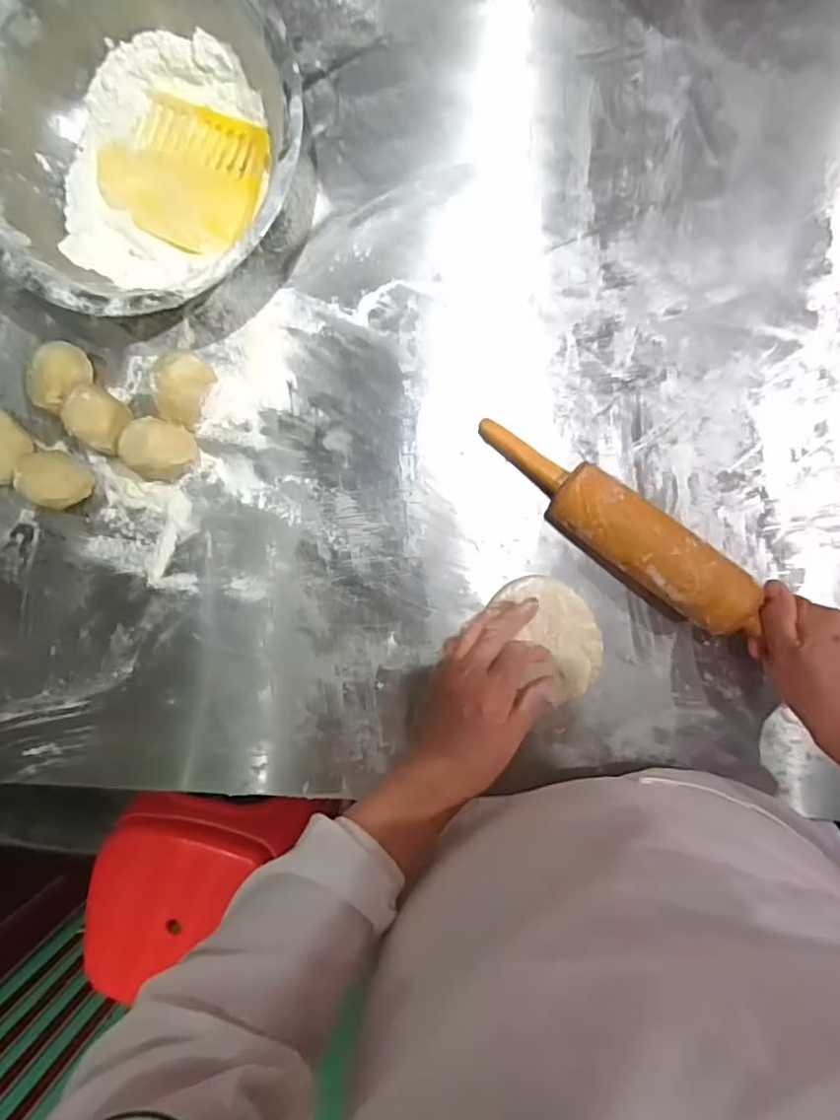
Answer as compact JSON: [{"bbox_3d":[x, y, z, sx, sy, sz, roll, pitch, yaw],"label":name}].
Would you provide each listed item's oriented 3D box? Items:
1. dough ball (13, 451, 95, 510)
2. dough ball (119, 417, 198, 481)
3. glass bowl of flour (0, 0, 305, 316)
[{"bbox_3d":[-0.326,-0.072,0.542,0.052,0.053,0.050,0,93,5],"label":"dough ball"},{"bbox_3d":[-0.227,-0.097,0.533,0.051,0.046,0.047,0,93,5],"label":"dough ball"},{"bbox_3d":[-0.226,-0.333,0.505,0.268,0.084,0.268,0,93,5],"label":"glass bowl of flour"}]

